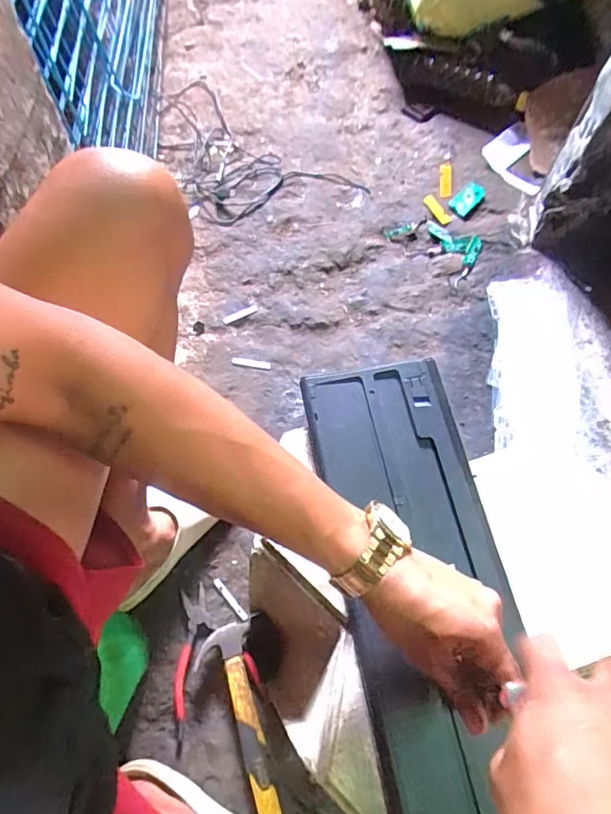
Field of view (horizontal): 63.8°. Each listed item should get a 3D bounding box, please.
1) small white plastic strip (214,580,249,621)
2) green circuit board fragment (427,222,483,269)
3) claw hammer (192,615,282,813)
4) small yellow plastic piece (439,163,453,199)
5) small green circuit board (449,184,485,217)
[{"bbox_3d":[-0.102,0.264,0.670,0.009,0.009,0.066,-38,74,-17],"label":"small white plastic strip"},{"bbox_3d":[0.275,-0.306,0.920,0.103,0.008,0.067,24,68,7],"label":"green circuit board fragment"},{"bbox_3d":[-0.071,0.404,0.572,0.076,0.066,0.279,-14,69,-9],"label":"claw hammer"},{"bbox_3d":[0.280,-0.453,0.979,0.025,0.007,0.090,7,67,0],"label":"small yellow plastic piece"},{"bbox_3d":[0.318,-0.409,0.968,0.042,0.014,0.084,41,71,13],"label":"small green circuit board"}]

